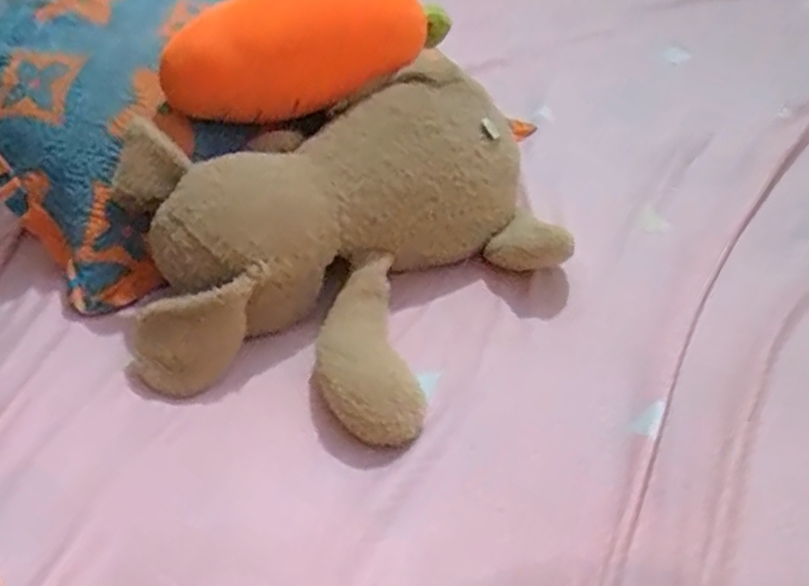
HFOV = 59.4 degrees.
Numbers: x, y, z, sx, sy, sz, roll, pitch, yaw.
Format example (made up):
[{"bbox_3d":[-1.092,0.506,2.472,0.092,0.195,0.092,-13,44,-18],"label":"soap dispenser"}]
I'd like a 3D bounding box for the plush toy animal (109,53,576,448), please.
[{"bbox_3d":[-0.067,-0.070,0.748,0.396,0.186,0.453,22,44,25],"label":"plush toy animal"}]

